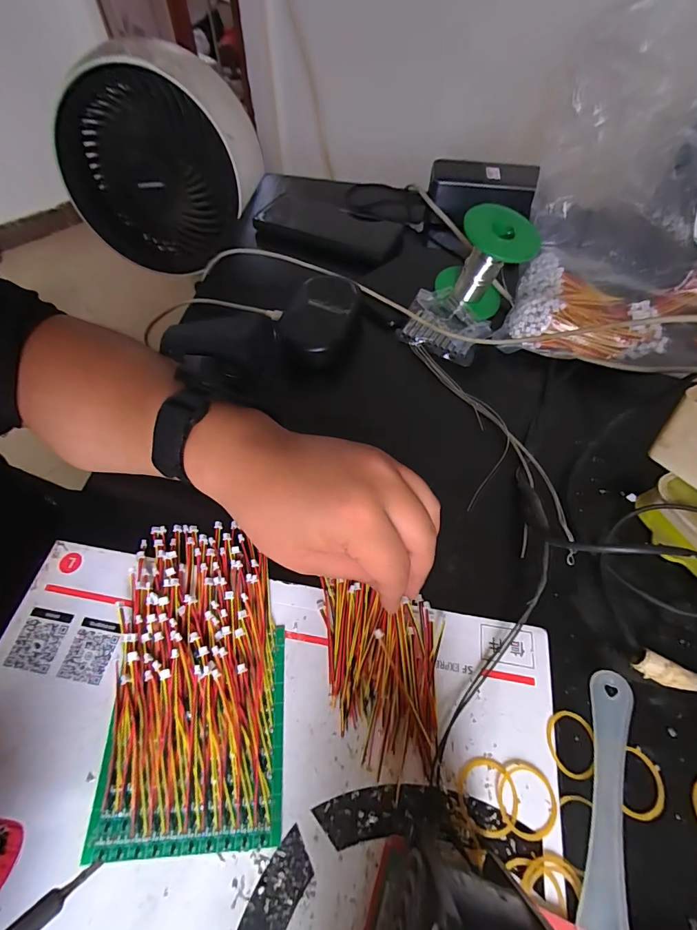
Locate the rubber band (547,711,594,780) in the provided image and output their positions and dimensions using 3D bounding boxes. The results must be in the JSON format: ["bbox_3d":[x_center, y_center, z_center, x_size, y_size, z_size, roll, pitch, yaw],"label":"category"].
[{"bbox_3d":[0.121,0.152,0.217,0.025,0.004,0.030,13,60,8],"label":"rubber band"}]

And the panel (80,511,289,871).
[{"bbox_3d":[-0.089,0.113,0.229,0.094,0.017,0.165,-5,60,-3],"label":"panel"}]

